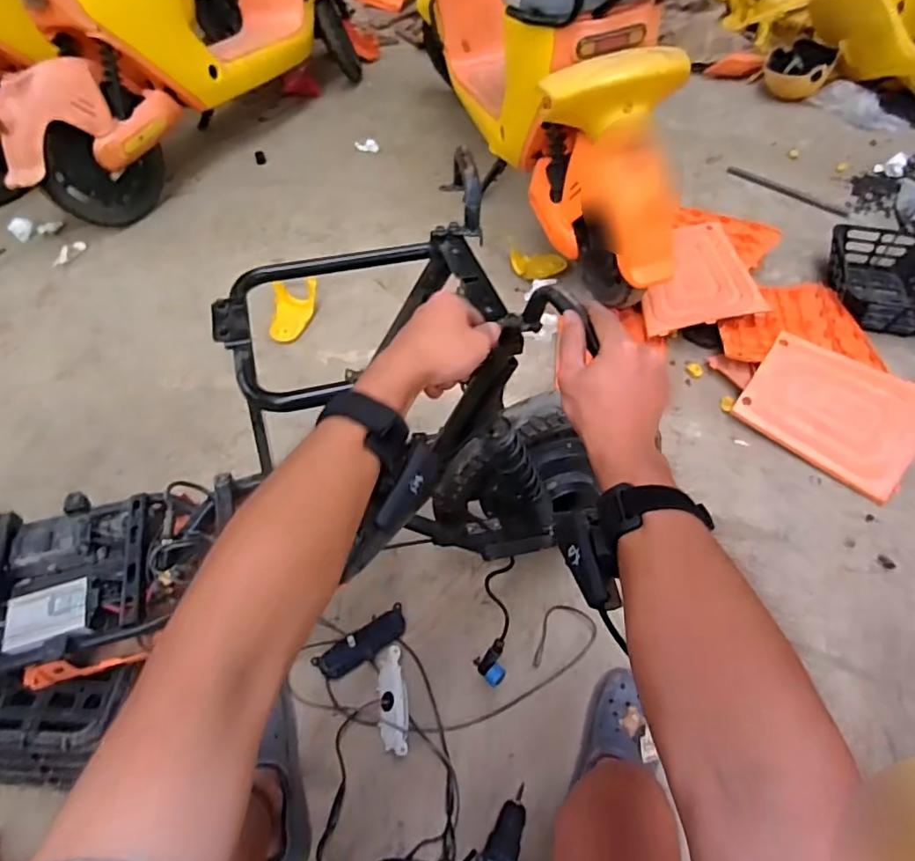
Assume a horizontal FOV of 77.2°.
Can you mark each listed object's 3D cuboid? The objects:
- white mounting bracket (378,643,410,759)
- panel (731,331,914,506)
[{"bbox_3d":[-0.100,0.416,0.887,0.044,0.032,0.151,-7,53,-4],"label":"white mounting bracket"},{"bbox_3d":[0.786,-0.049,1.193,0.327,0.021,0.274,34,77,18],"label":"panel"}]

